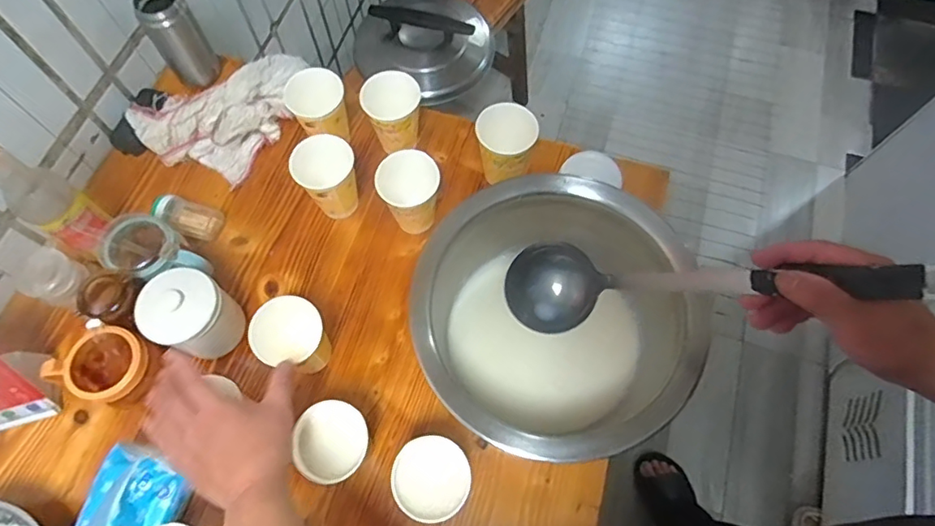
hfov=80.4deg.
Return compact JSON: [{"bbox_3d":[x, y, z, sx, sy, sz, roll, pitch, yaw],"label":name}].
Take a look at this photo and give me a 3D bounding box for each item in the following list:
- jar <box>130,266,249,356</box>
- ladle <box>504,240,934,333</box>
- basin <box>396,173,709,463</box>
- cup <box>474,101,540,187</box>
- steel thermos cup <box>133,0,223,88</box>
[{"bbox_3d":[-0.316,0.064,0.644,0.078,0.102,0.088,30,70,11],"label":"jar"},{"bbox_3d":[0.180,0.019,0.464,0.343,0.070,0.074,-3,58,46],"label":"ladle"},{"bbox_3d":[0.088,0.060,0.610,0.286,0.135,0.268,0,67,-1],"label":"basin"},{"bbox_3d":[0.049,-0.148,0.737,0.075,0.113,0.068,11,67,4],"label":"cup"},{"bbox_3d":[-0.409,-0.316,0.791,0.068,0.138,0.054,-31,71,-13],"label":"steel thermos cup"}]

